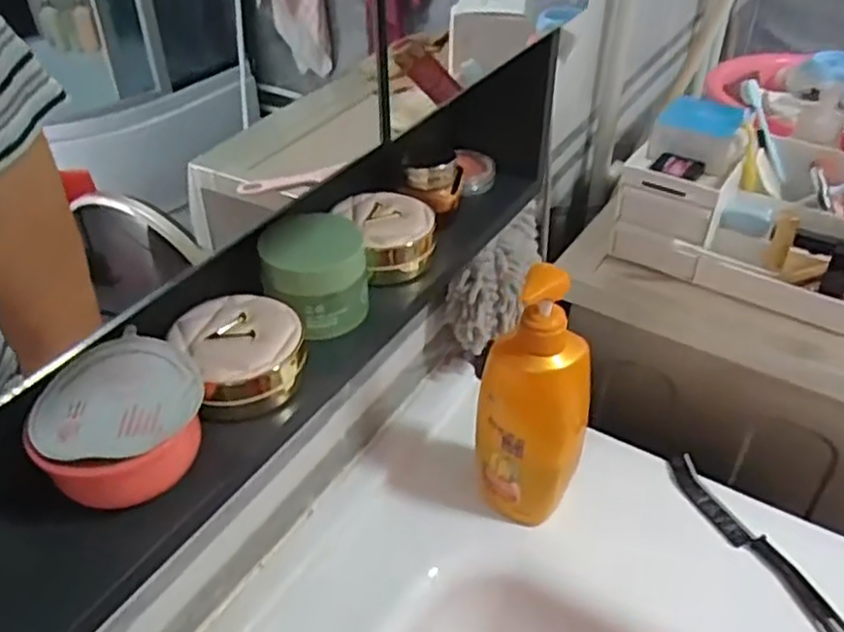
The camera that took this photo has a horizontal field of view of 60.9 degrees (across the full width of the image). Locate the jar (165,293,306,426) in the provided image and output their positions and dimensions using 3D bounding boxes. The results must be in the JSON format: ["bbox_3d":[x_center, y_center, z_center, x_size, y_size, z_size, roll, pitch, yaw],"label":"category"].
[{"bbox_3d":[-0.097,0.023,0.398,0.064,0.040,0.067,0,38,0],"label":"jar"}]

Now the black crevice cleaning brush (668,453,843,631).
[{"bbox_3d":[0.293,0.205,0.640,0.032,0.013,0.208,-16,41,-20],"label":"black crevice cleaning brush"}]

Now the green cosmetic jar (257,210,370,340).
[{"bbox_3d":[-0.062,-0.025,0.431,0.062,0.056,0.060,-6,39,-8],"label":"green cosmetic jar"}]

